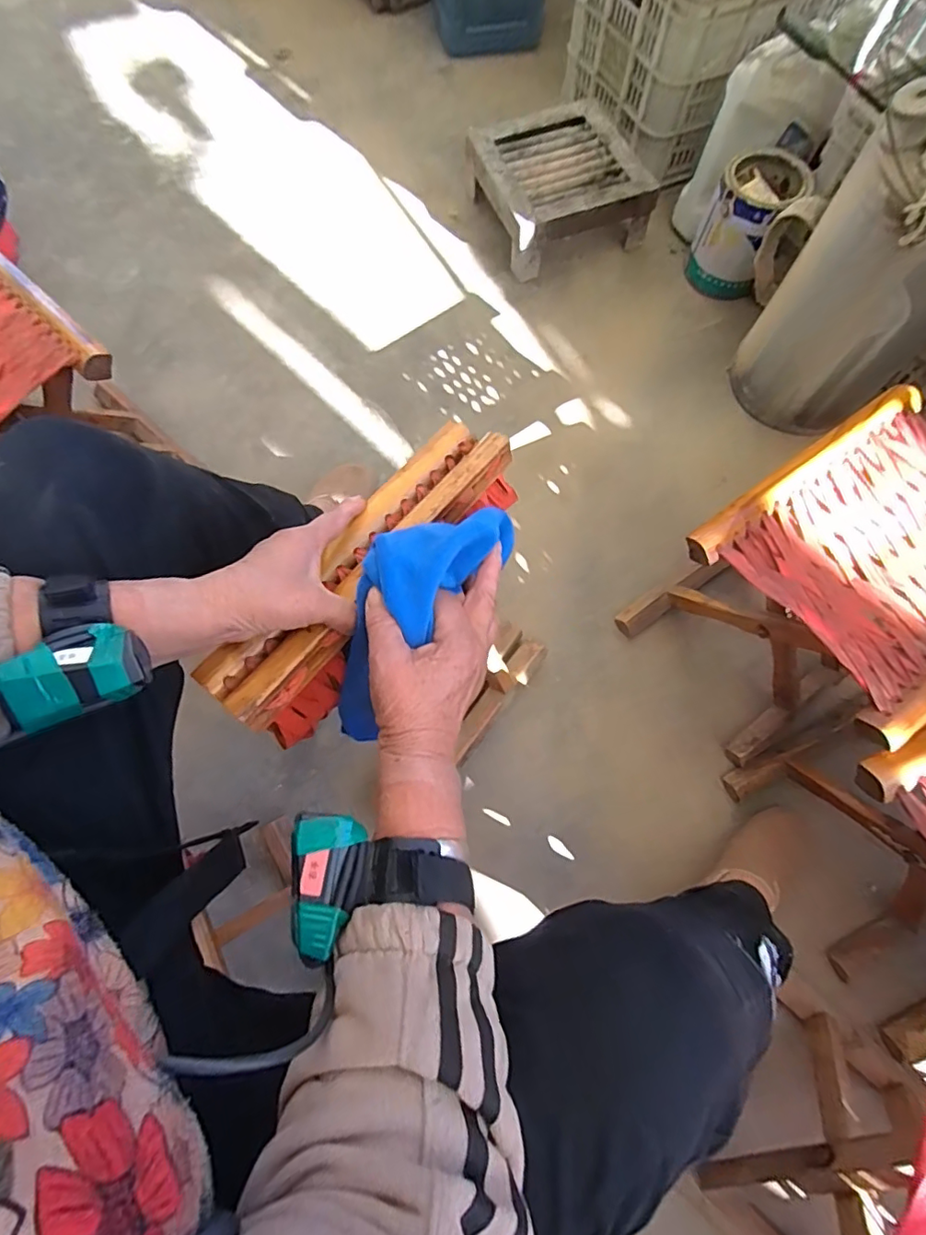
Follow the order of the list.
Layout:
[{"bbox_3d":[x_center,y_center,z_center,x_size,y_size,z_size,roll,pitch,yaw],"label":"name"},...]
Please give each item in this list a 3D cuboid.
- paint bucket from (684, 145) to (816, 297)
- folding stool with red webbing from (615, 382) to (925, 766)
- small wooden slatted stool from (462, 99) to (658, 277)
[{"bbox_3d":[0.494,-0.681,0.944,0.140,0.164,0.175,36,76,10],"label":"paint bucket"},{"bbox_3d":[0.419,-0.024,0.661,0.303,0.293,0.259,-33,76,-10],"label":"folding stool with red webbing"},{"bbox_3d":[0.174,-0.802,1.014,0.273,0.106,0.270,-20,74,-7],"label":"small wooden slatted stool"}]

